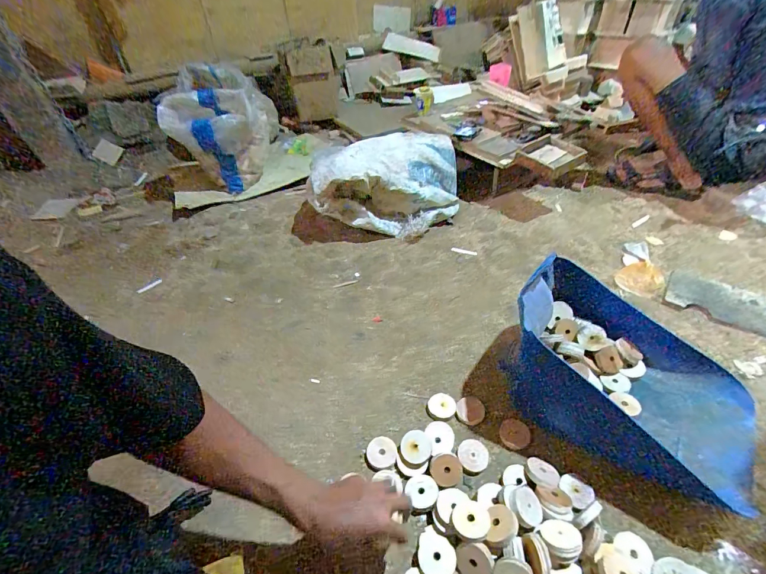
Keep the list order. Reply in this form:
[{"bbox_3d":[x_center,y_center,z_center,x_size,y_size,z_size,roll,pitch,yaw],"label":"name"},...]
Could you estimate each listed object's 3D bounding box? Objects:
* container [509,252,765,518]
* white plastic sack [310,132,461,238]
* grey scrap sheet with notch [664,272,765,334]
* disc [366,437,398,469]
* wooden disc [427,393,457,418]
[{"bbox_3d":[0.425,0.153,0.640,0.379,0.167,0.296,20,47,24],"label":"container"},{"bbox_3d":[0.027,-0.294,1.113,0.475,0.259,0.219,-21,43,-17],"label":"white plastic sack"},{"bbox_3d":[0.814,0.040,0.847,0.258,0.012,0.132,21,47,27],"label":"grey scrap sheet with notch"},{"bbox_3d":[-0.002,0.283,0.628,0.050,0.015,0.051,-3,41,3],"label":"disc"},{"bbox_3d":[0.110,0.225,0.693,0.050,0.011,0.051,-3,41,3],"label":"wooden disc"}]

